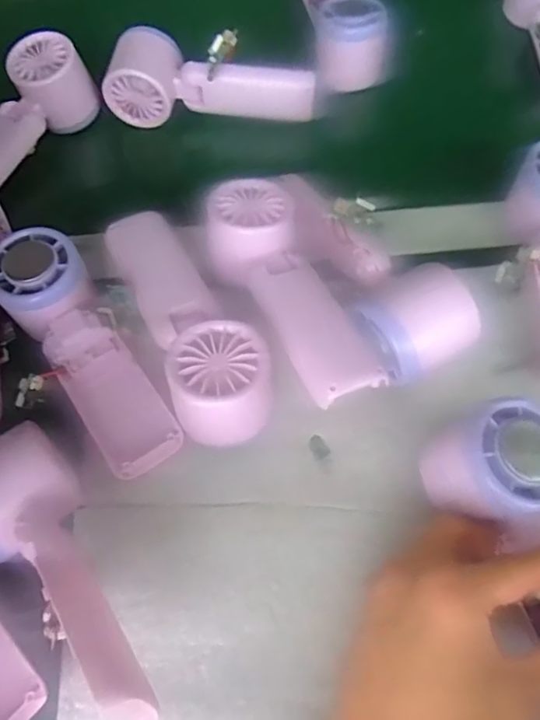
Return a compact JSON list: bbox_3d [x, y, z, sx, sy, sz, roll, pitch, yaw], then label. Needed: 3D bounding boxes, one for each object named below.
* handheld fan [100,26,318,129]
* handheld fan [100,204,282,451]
[{"bbox_3d":[-0.046,-0.229,0.451,0.162,0.058,0.047,5,63,4],"label":"handheld fan"},{"bbox_3d":[-0.046,-0.022,0.335,0.053,0.058,0.174,-23,65,-10],"label":"handheld fan"}]

